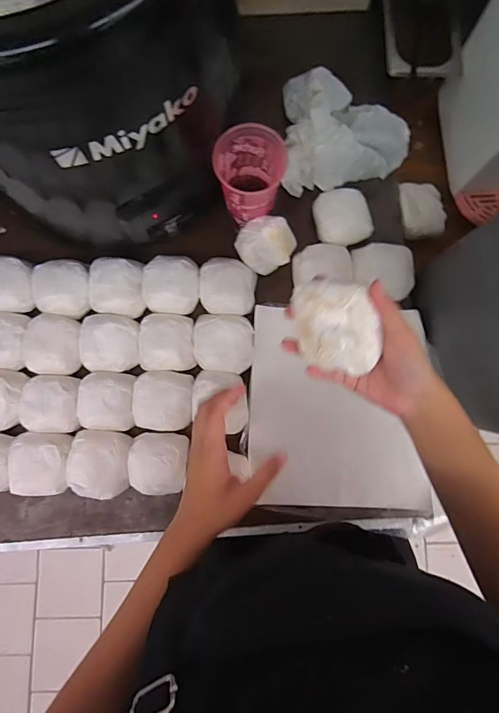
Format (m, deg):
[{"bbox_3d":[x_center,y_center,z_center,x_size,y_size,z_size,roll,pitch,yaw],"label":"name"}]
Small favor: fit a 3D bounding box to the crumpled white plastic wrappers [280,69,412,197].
[{"bbox_3d":[0.130,-0.336,0.600,0.183,0.062,0.173,-7,82,-2],"label":"crumpled white plastic wrappers"}]

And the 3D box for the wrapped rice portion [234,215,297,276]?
[{"bbox_3d":[0.023,-0.154,0.573,0.078,0.062,0.069,18,82,2],"label":"wrapped rice portion"}]

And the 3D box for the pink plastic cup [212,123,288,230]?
[{"bbox_3d":[-0.001,-0.226,0.533,0.075,0.116,0.076,0,82,-1],"label":"pink plastic cup"}]

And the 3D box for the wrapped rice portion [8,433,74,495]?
[{"bbox_3d":[-0.274,0.142,0.553,0.072,0.047,0.077,2,82,-1],"label":"wrapped rice portion"}]

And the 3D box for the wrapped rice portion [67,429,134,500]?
[{"bbox_3d":[-0.197,0.142,0.556,0.075,0.045,0.085,5,82,0],"label":"wrapped rice portion"}]

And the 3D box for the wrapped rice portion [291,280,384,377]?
[{"bbox_3d":[0.077,-0.028,0.368,0.062,0.041,0.084,-14,82,-3],"label":"wrapped rice portion"}]

